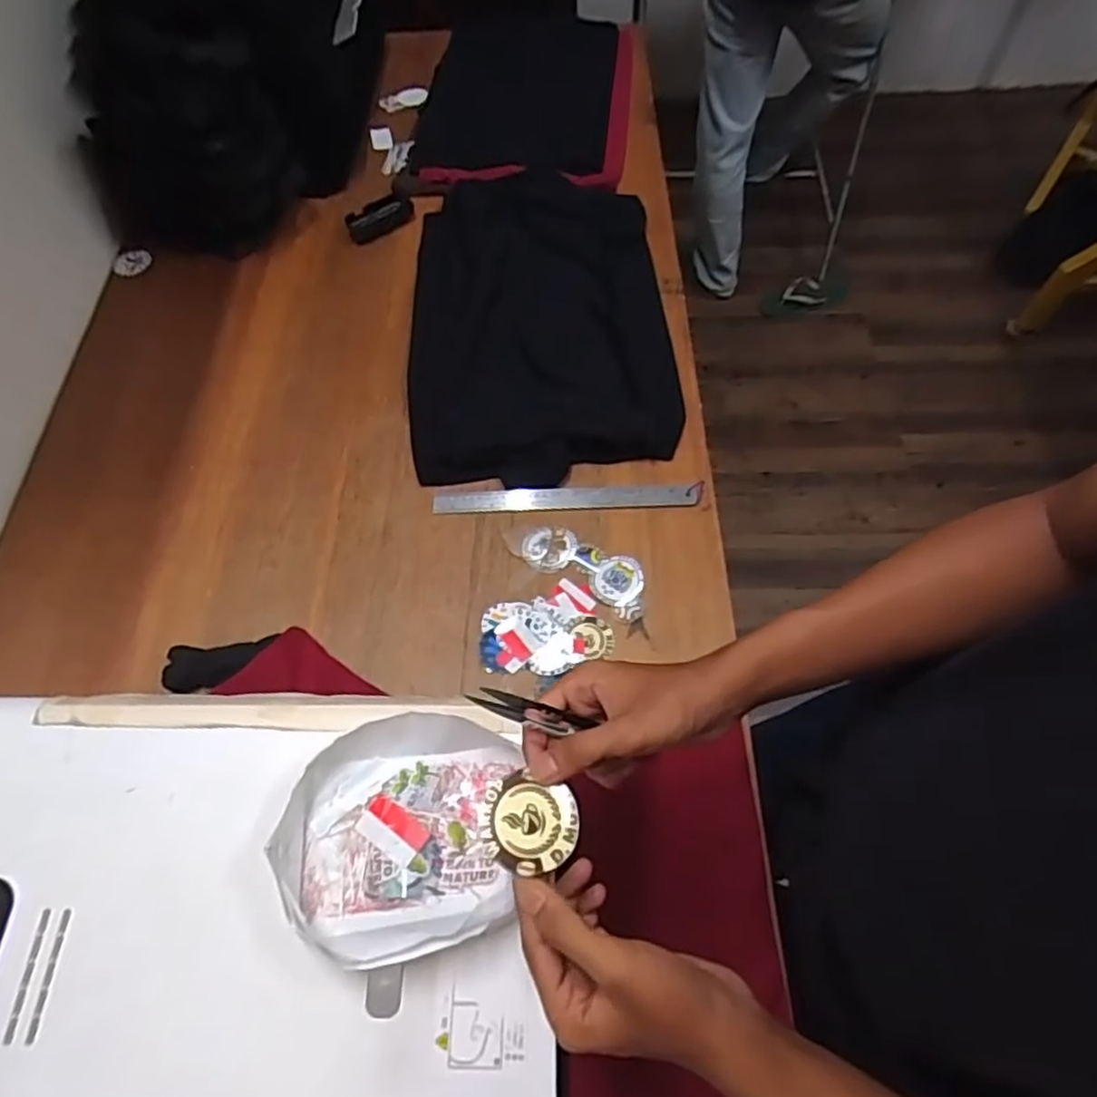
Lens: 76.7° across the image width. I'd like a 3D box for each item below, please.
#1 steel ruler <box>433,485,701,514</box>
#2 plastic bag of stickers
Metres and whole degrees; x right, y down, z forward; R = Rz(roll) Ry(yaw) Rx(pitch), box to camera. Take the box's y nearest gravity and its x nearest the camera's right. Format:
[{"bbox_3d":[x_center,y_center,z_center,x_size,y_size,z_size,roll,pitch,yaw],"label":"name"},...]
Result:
[{"bbox_3d":[0.022,-0.064,0.853,0.323,0.009,0.030,-2,61,0],"label":"steel ruler"},{"bbox_3d":[-0.108,0.207,0.510,0.161,0.046,0.164,0,61,1],"label":"plastic bag of stickers"}]

